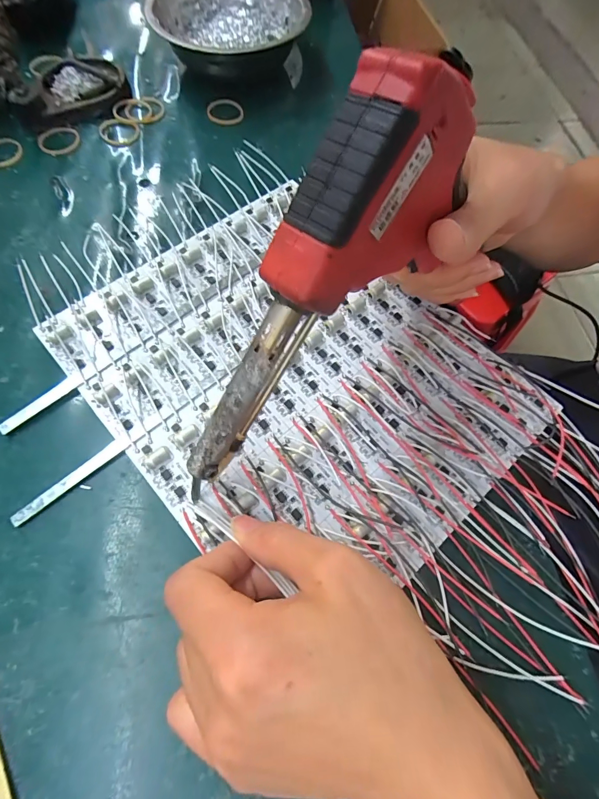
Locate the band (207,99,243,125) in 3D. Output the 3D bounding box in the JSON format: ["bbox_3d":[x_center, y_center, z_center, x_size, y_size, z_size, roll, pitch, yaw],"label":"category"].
[{"bbox_3d":[-0.060,-0.233,0.316,0.029,0.005,0.030,-6,66,-7],"label":"band"}]

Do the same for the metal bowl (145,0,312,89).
[{"bbox_3d":[-0.052,-0.305,0.327,0.121,0.045,0.121,1,65,-3],"label":"metal bowl"}]

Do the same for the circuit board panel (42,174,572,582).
[{"bbox_3d":[-0.001,-0.018,0.220,0.191,0.013,0.231,-39,73,-19],"label":"circuit board panel"}]

